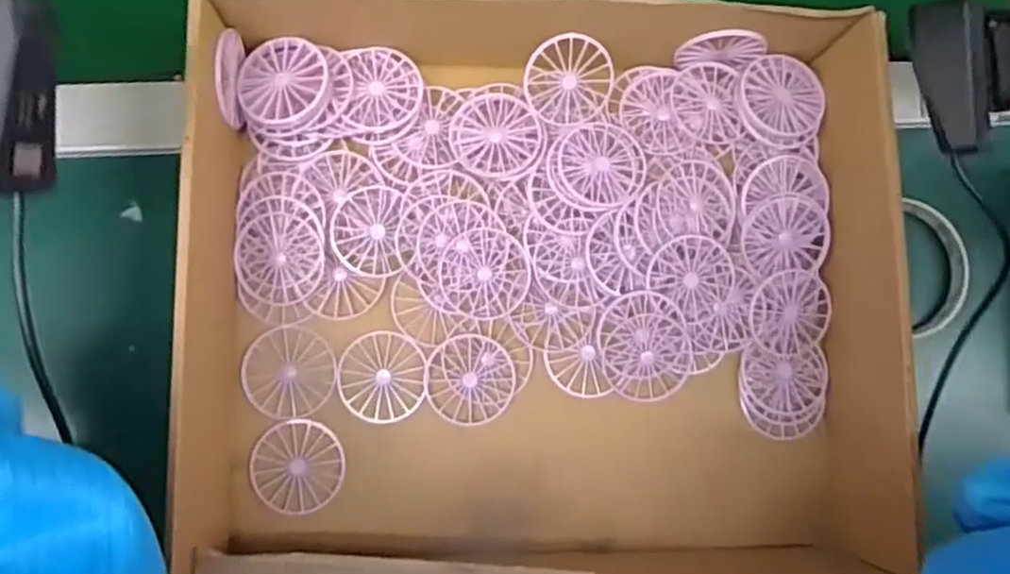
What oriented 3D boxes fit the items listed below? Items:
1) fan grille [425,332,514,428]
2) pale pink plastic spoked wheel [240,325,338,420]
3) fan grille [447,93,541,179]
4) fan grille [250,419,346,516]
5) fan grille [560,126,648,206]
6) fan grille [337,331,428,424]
[{"bbox_3d":[-0.019,0.052,0.411,0.049,0.004,0.048,-6,84,-5],"label":"fan grille"},{"bbox_3d":[-0.120,0.048,0.407,0.050,0.004,0.049,1,84,-5],"label":"pale pink plastic spoked wheel"},{"bbox_3d":[-0.006,-0.088,0.418,0.049,0.008,0.049,1,84,-5],"label":"fan grille"},{"bbox_3d":[-0.113,0.098,0.399,0.048,0.004,0.049,1,84,-5],"label":"fan grille"},{"bbox_3d":[0.055,-0.070,0.418,0.047,0.010,0.049,39,82,0],"label":"fan grille"},{"bbox_3d":[-0.068,0.050,0.408,0.049,0.004,0.049,1,84,-5],"label":"fan grille"}]

